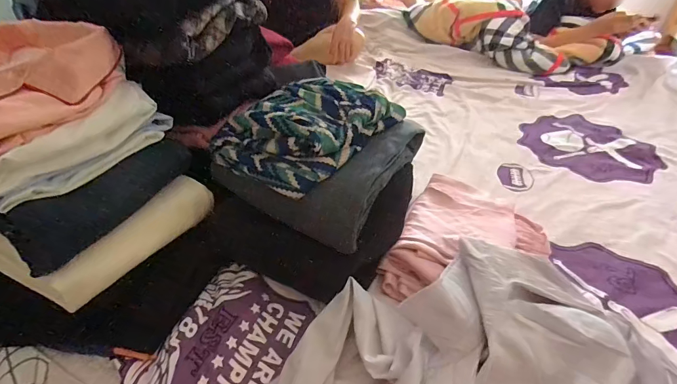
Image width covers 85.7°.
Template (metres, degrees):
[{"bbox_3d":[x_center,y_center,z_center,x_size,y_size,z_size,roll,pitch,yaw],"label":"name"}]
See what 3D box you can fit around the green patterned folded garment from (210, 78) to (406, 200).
[{"bbox_3d":[-0.048,-0.104,0.568,0.185,0.079,0.232,25,43,27],"label":"green patterned folded garment"}]

